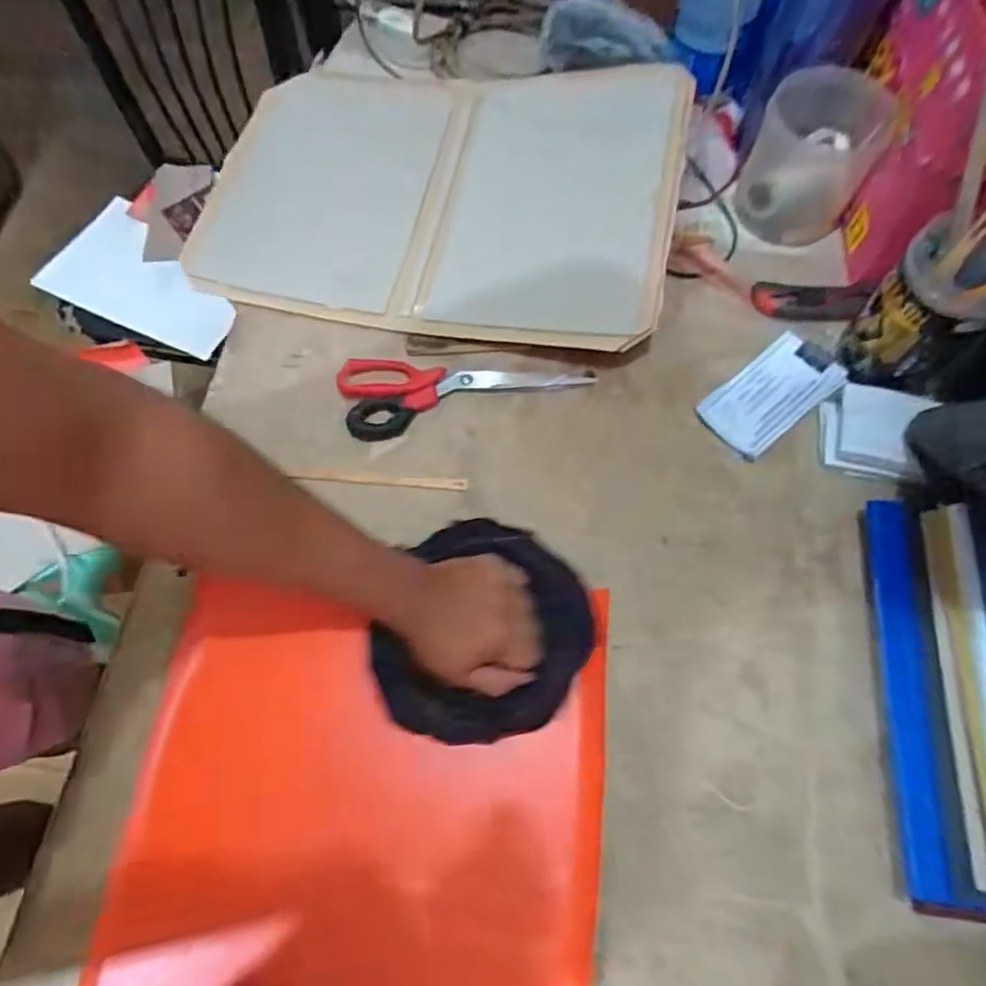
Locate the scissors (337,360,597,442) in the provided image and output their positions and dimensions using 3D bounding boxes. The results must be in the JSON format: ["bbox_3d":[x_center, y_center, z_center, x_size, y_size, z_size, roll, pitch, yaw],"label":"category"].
[{"bbox_3d":[-0.028,-0.089,0.578,0.228,0.008,0.079,-1,68,1],"label":"scissors"}]

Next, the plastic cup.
[{"bbox_3d":[0.310,-0.326,0.621,0.109,0.113,0.105,0,68,1],"label":"plastic cup"}]

